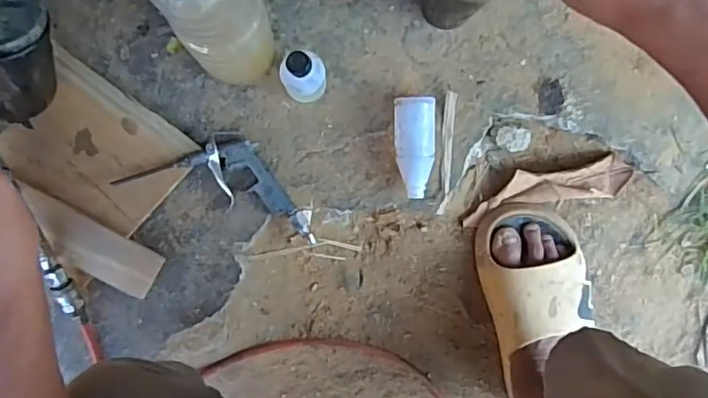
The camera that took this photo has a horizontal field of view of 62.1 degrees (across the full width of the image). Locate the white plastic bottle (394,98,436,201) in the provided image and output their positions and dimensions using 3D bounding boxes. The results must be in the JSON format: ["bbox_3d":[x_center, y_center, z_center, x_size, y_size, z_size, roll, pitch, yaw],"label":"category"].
[{"bbox_3d":[0.062,-0.051,0.597,0.040,0.035,0.099,-2,92,-3],"label":"white plastic bottle"}]

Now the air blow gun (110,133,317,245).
[{"bbox_3d":[-0.124,-0.023,0.596,0.196,0.018,0.081,20,91,-3],"label":"air blow gun"}]

